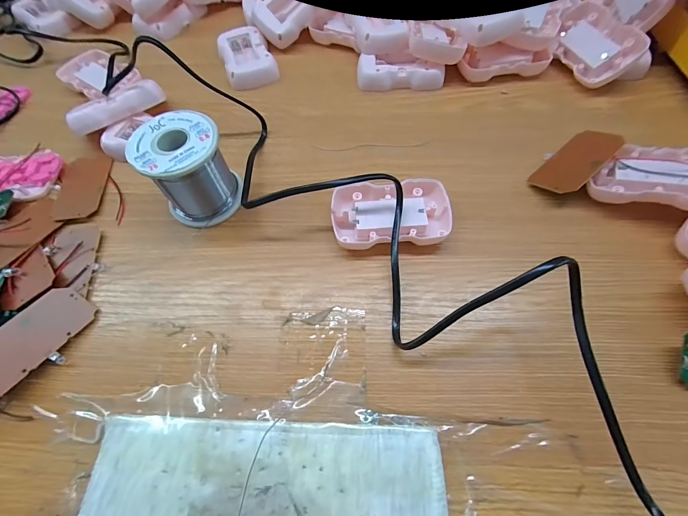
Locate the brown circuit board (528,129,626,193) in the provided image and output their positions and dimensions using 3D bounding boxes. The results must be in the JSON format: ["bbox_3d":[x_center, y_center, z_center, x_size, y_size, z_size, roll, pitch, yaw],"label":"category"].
[{"bbox_3d":[0.189,-0.079,0.272,0.072,0.004,0.038,-41,43,-9],"label":"brown circuit board"}]

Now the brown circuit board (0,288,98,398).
[{"bbox_3d":[-0.212,0.054,0.225,0.038,0.004,0.075,35,58,4],"label":"brown circuit board"}]

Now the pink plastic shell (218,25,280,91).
[{"bbox_3d":[-0.106,-0.219,0.365,0.051,0.020,0.081,-20,63,-8],"label":"pink plastic shell"}]

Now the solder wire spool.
[{"bbox_3d":[-0.117,-0.066,0.259,0.058,0.066,0.060,-1,63,2],"label":"solder wire spool"}]

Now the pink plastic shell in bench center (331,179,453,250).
[{"bbox_3d":[0.037,-0.032,0.261,0.090,0.020,0.054,-5,62,0],"label":"pink plastic shell in bench center"}]

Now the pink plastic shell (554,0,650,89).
[{"bbox_3d":[0.241,-0.207,0.327,0.054,0.018,0.087,-34,65,21],"label":"pink plastic shell"}]

